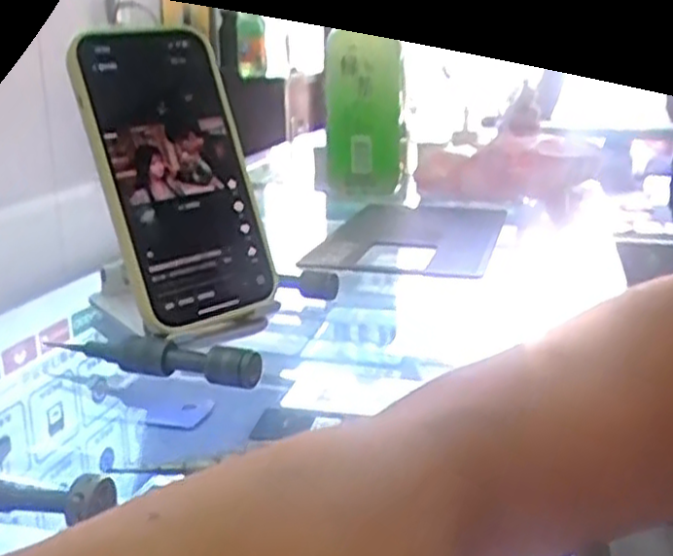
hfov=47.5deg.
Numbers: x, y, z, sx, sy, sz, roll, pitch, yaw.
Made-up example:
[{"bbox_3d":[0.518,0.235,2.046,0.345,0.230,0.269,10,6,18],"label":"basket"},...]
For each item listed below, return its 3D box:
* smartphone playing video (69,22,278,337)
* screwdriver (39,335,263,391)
[{"bbox_3d":[-0.079,-0.052,0.382,0.073,0.148,0.014,-16,1,-36],"label":"smartphone playing video"},{"bbox_3d":[-0.085,0.035,0.354,0.105,0.016,0.012,5,18,18],"label":"screwdriver"}]

